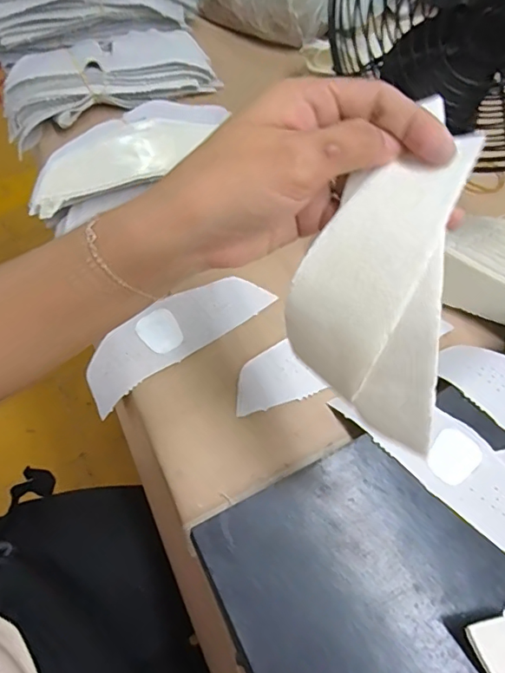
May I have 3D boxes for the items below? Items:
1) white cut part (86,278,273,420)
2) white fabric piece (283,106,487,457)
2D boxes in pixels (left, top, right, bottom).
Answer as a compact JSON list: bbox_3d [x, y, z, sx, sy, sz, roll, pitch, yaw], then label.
[{"bbox_3d":[-0.070,-0.002,0.441,0.169,0.031,0.055,-32,74,-16],"label":"white cut part"},{"bbox_3d":[0.059,-0.022,0.249,0.080,0.043,0.162,5,98,19],"label":"white fabric piece"}]

